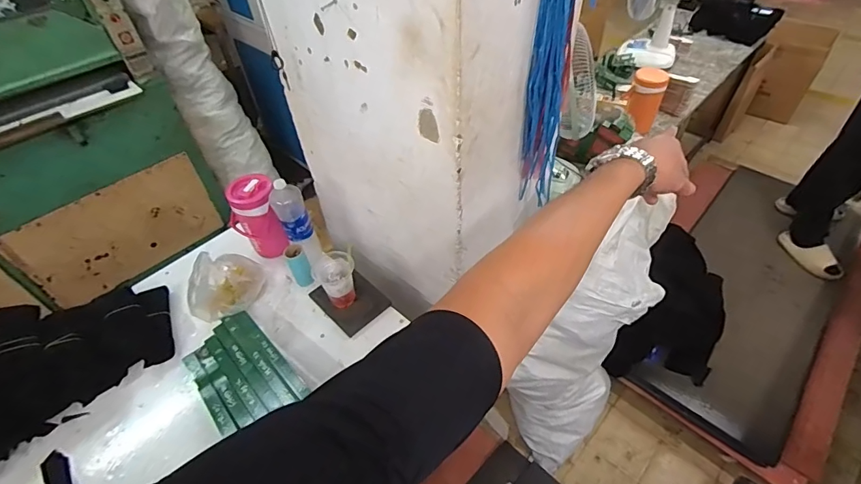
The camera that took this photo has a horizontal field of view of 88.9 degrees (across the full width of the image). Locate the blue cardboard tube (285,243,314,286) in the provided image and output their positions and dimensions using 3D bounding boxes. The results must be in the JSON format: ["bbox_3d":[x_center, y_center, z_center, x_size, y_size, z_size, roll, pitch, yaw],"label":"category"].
[{"bbox_3d":[-0.390,0.072,1.307,0.057,0.123,0.071,-23,49,-17],"label":"blue cardboard tube"}]

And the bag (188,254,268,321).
[{"bbox_3d":[-0.597,0.113,1.260,0.107,0.185,0.206,20,51,22],"label":"bag"}]

